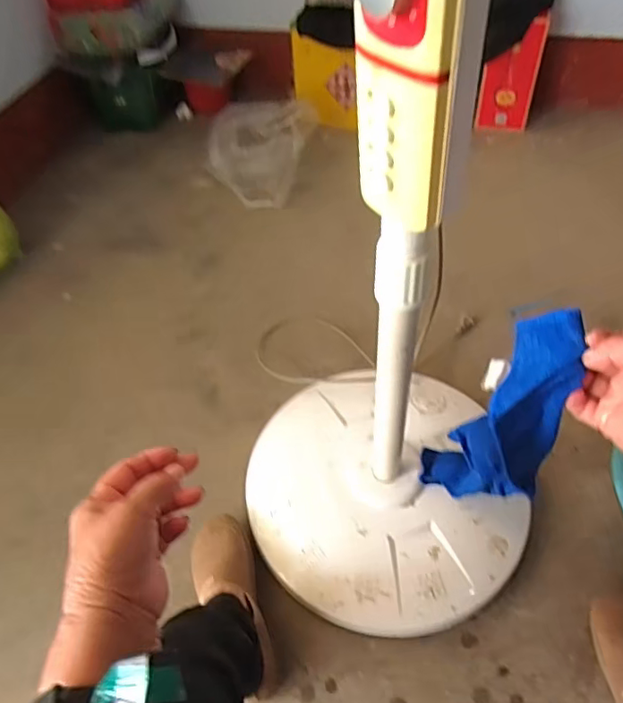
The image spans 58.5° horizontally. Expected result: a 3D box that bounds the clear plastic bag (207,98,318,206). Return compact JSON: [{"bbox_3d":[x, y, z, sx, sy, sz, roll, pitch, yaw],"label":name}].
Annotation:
[{"bbox_3d":[-0.133,-0.556,1.483,0.240,0.159,0.353,15,54,17],"label":"clear plastic bag"}]

